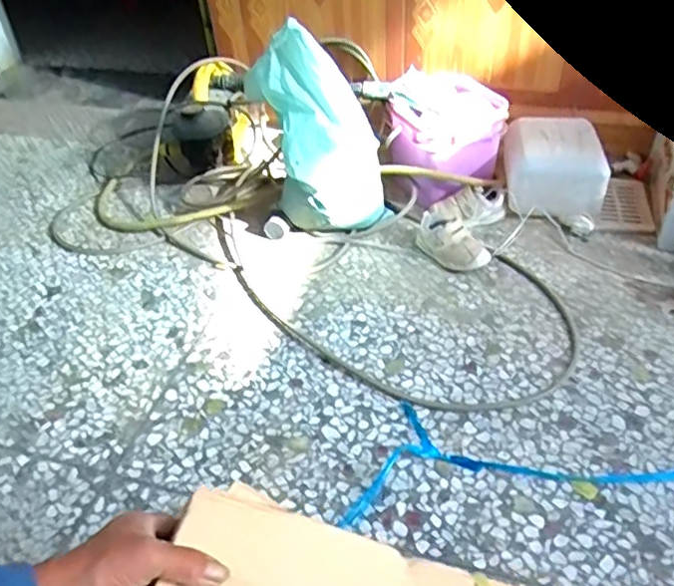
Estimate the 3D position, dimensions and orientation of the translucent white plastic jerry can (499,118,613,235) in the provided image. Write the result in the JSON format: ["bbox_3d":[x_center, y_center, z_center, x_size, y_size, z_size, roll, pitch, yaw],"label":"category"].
[{"bbox_3d":[0.428,-0.238,1.230,0.182,0.130,0.240,2,43,6],"label":"translucent white plastic jerry can"}]

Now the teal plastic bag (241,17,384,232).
[{"bbox_3d":[-0.033,-0.276,1.133,0.234,0.361,0.144,-8,41,-4],"label":"teal plastic bag"}]

